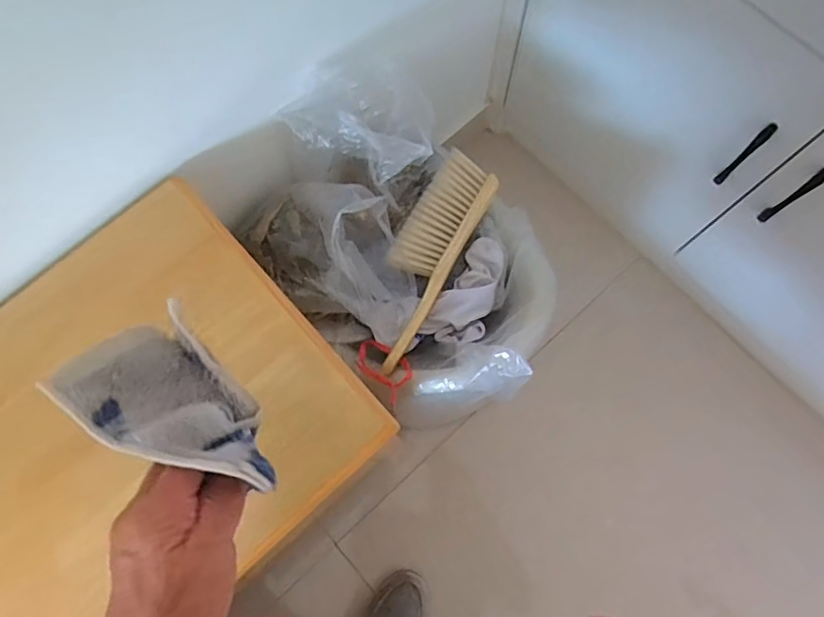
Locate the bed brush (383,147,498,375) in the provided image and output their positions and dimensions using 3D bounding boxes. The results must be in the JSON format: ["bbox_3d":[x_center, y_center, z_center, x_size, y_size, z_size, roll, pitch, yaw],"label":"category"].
[{"bbox_3d":[0.016,-0.076,0.762,0.090,0.027,0.318,27,77,8],"label":"bed brush"}]

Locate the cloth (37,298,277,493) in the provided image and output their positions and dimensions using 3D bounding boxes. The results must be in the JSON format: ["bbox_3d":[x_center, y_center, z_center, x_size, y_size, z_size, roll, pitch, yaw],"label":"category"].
[{"bbox_3d":[-0.143,0.062,0.343,0.154,0.075,0.084,36,78,10],"label":"cloth"}]

